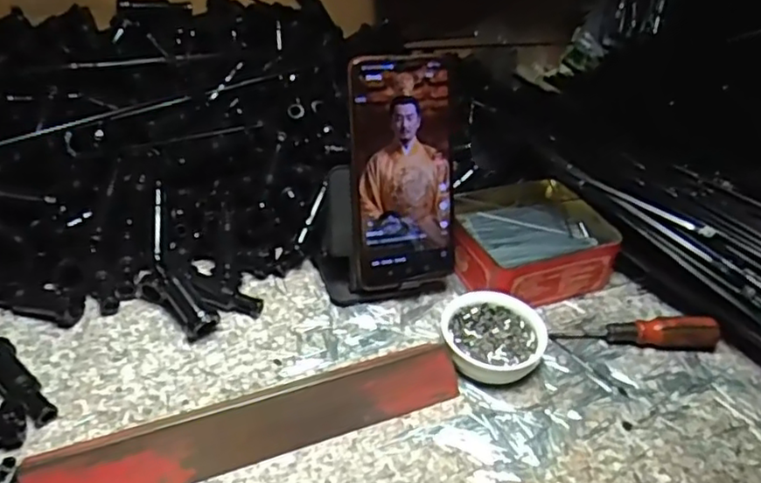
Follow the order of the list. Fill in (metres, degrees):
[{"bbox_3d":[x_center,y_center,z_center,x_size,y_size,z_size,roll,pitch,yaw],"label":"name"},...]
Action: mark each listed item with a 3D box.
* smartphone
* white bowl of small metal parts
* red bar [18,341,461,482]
[{"bbox_3d":[0.018,-0.051,0.479,0.077,0.162,0.009,-7,15,-16],"label":"smartphone"},{"bbox_3d":[0.079,0.068,0.465,0.070,0.025,0.064,3,38,-3],"label":"white bowl of small metal parts"},{"bbox_3d":[-0.069,0.108,0.390,0.255,0.027,0.034,-13,41,-22],"label":"red bar"}]

